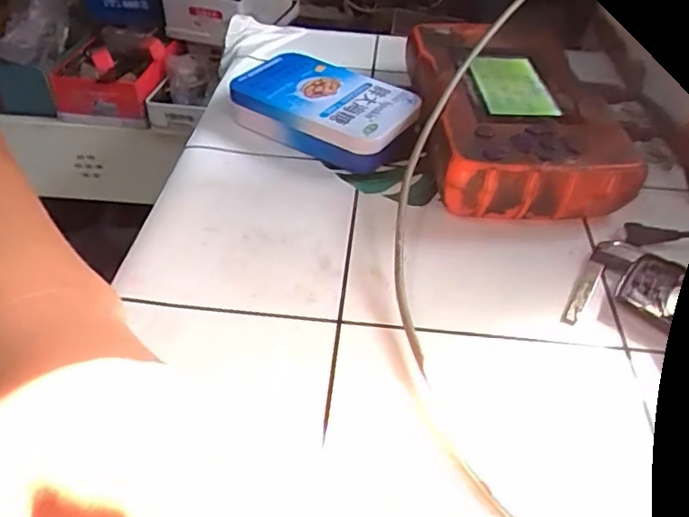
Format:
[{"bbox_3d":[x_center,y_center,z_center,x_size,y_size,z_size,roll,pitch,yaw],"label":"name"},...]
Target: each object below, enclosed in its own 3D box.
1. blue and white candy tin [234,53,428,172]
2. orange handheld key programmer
[{"bbox_3d":[-0.011,-0.088,0.342,0.103,0.028,0.060,25,49,24],"label":"blue and white candy tin"},{"bbox_3d":[0.091,-0.087,0.338,0.102,0.038,0.170,-4,44,-4],"label":"orange handheld key programmer"}]

